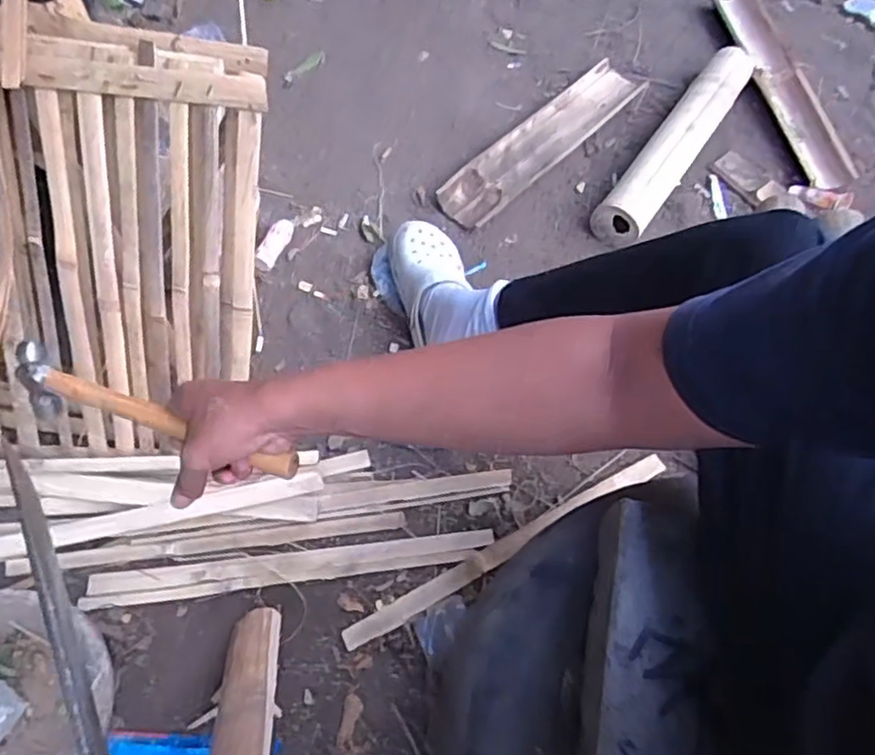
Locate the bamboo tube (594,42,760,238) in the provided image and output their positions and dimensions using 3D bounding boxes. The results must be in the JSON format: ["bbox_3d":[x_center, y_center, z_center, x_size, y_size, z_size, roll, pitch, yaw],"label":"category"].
[{"bbox_3d":[0.443,-0.435,1.243,0.092,0.079,0.515,30,63,15],"label":"bamboo tube"}]

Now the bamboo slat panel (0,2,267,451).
[{"bbox_3d":[-0.476,-0.140,0.803,0.558,0.523,0.056,0,27,-3],"label":"bamboo slat panel"}]

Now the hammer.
[{"bbox_3d":[-0.232,0.036,0.555,0.262,0.063,0.034,17,60,14],"label":"hammer"}]

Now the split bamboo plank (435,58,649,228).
[{"bbox_3d":[0.203,-0.446,1.246,0.103,0.040,0.514,38,65,19],"label":"split bamboo plank"}]

